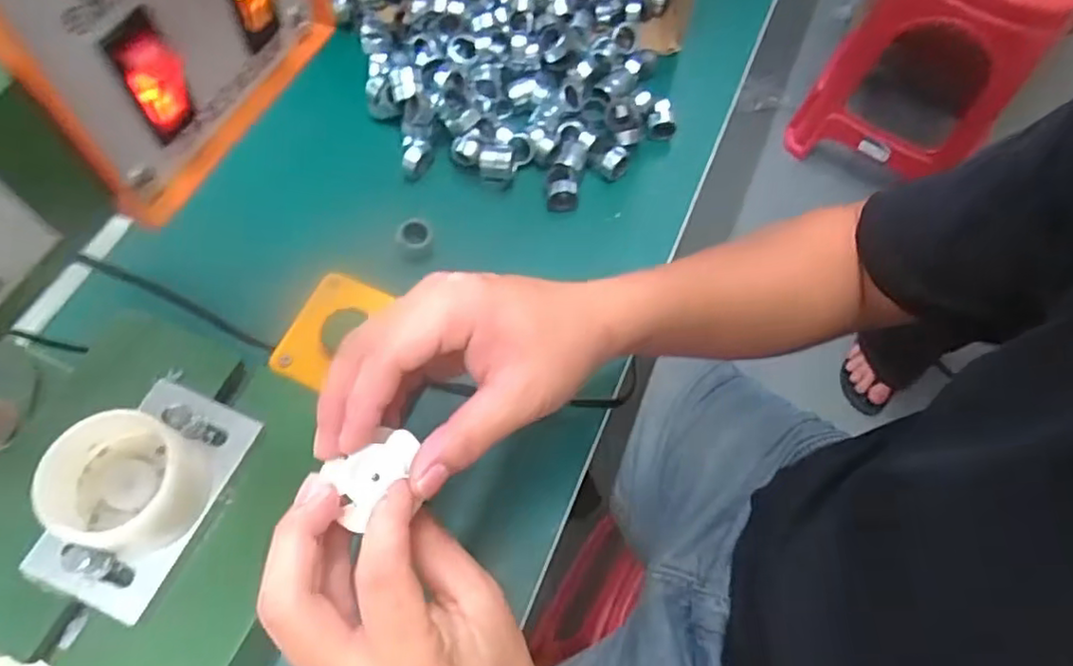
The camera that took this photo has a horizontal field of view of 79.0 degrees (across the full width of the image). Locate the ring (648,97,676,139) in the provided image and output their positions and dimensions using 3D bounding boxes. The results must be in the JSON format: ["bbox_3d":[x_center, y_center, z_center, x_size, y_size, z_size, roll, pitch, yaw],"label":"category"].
[{"bbox_3d":[0.097,-0.165,0.502,0.021,0.017,0.024,10,64,2],"label":"ring"}]

